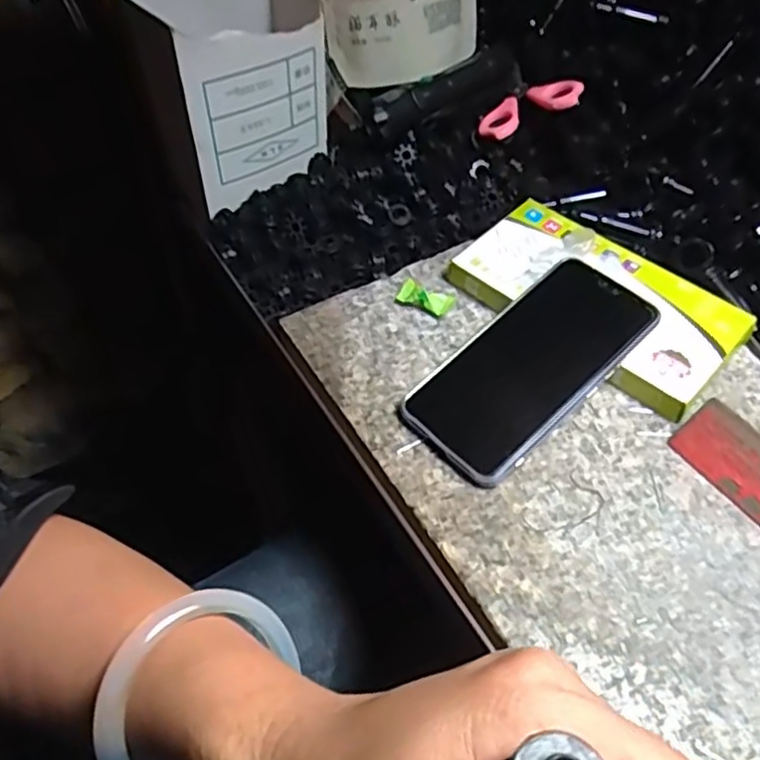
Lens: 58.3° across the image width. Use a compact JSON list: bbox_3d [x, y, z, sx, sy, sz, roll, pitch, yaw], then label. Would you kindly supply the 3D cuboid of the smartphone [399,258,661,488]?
[{"bbox_3d":[0.090,-0.011,0.402,0.157,0.007,0.074,-40,59,-16],"label":"smartphone"}]

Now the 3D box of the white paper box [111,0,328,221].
[{"bbox_3d":[-0.108,-0.233,0.513,0.128,0.133,0.117,-28,57,-20],"label":"white paper box"}]

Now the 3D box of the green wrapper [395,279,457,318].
[{"bbox_3d":[0.030,-0.055,0.456,0.037,0.009,0.020,20,54,15],"label":"green wrapper"}]

